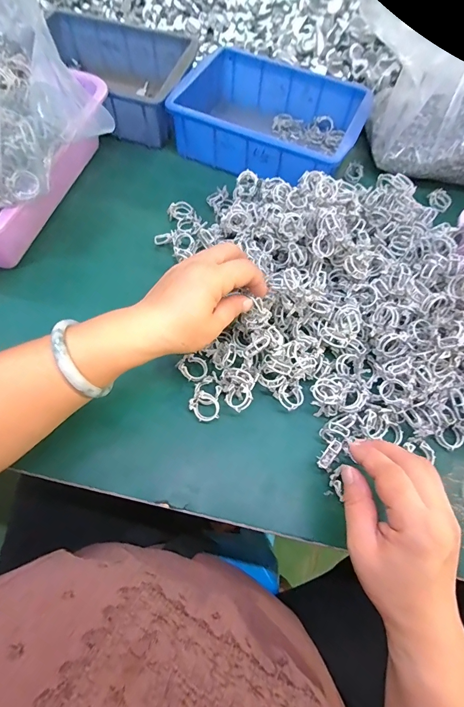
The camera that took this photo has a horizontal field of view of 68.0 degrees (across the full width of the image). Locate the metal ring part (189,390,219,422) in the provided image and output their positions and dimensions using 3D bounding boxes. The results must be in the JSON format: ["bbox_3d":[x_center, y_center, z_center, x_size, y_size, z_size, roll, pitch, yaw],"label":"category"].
[{"bbox_3d":[-0.025,0.052,0.333,0.025,0.014,0.029,-39,73,-19],"label":"metal ring part"}]

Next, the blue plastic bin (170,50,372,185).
[{"bbox_3d":[0.056,-0.337,0.505,0.253,0.085,0.204,26,67,9],"label":"blue plastic bin"}]

